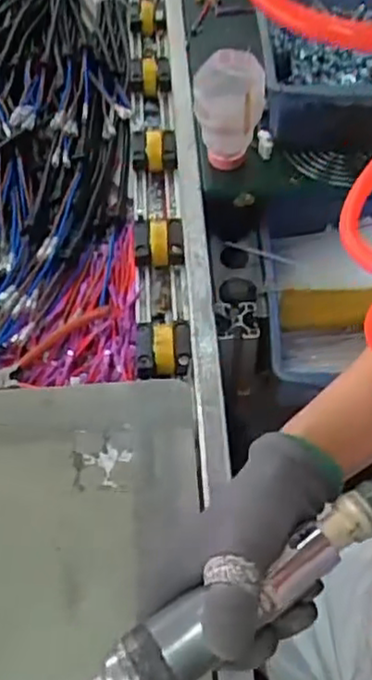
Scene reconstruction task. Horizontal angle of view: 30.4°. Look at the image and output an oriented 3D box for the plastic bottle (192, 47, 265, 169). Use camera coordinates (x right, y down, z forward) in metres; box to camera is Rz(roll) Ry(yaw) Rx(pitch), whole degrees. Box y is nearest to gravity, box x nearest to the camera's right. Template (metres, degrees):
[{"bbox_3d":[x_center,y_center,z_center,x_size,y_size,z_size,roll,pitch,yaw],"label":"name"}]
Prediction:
[{"bbox_3d":[0.041,-0.212,0.674,0.068,0.113,0.063,1,54,2],"label":"plastic bottle"}]

